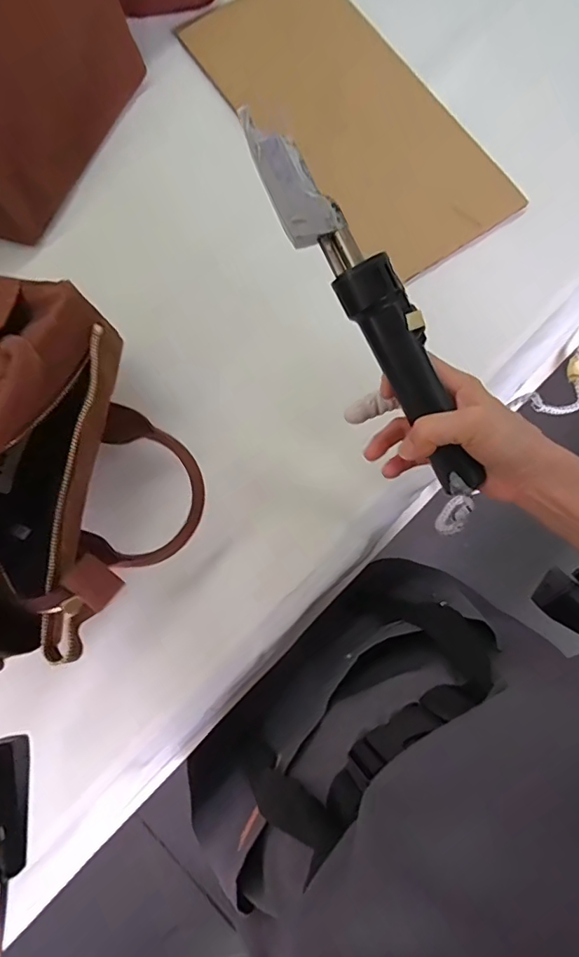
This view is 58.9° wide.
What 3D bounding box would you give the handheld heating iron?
[{"bbox_3d":[0.055,-0.107,0.323,0.037,0.024,0.262,-34,97,-7],"label":"handheld heating iron"}]

